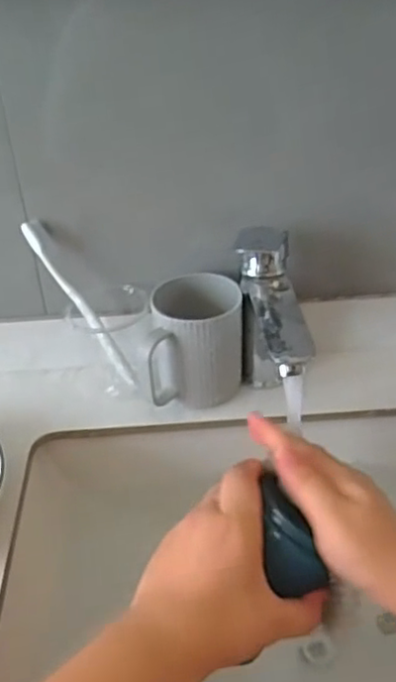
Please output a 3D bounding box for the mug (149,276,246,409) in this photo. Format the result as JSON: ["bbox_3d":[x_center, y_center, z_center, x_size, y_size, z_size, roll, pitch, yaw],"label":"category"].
[{"bbox_3d":[-0.001,0.001,0.597,0.085,0.098,0.091,1,36,4],"label":"mug"}]

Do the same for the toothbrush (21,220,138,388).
[{"bbox_3d":[-0.105,-0.032,0.592,0.014,0.176,0.015,-18,20,43],"label":"toothbrush"}]

